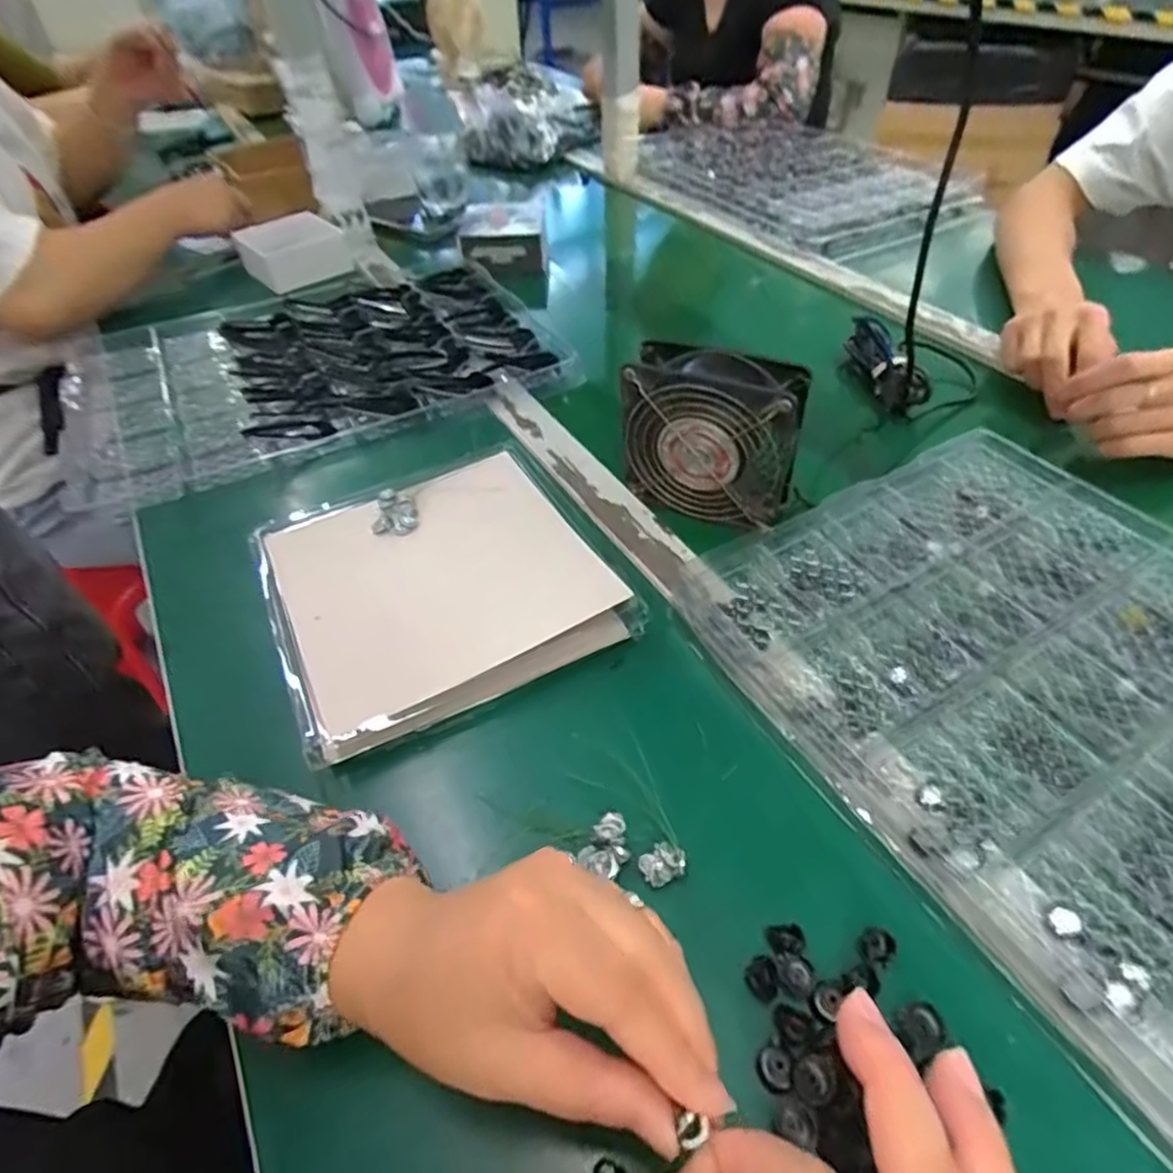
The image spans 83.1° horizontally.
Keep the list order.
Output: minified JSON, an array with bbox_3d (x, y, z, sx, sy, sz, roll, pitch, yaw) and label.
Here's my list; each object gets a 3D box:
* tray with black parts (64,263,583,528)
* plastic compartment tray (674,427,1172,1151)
[{"bbox_3d":[-0.265,-0.227,0.651,0.435,0.024,0.307,-22,49,-16],"label":"tray with black parts"},{"bbox_3d":[0.292,0.078,0.340,0.298,0.030,0.433,-24,50,-21],"label":"plastic compartment tray"}]

